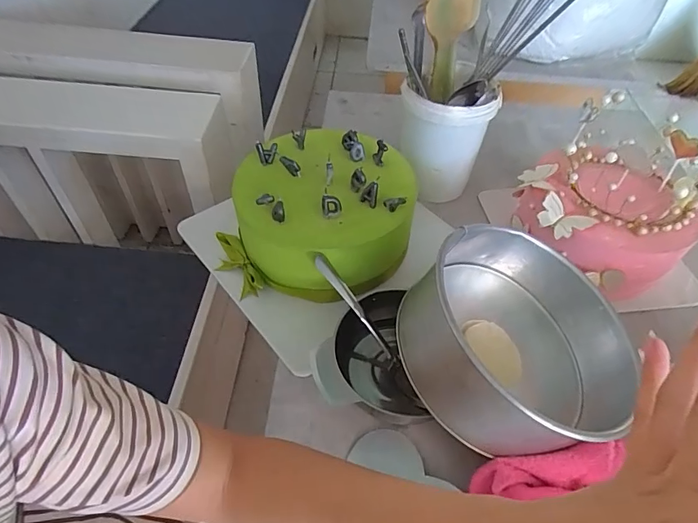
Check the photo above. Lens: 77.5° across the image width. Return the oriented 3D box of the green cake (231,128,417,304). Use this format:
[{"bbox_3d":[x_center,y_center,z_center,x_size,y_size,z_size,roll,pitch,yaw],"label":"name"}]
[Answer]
[{"bbox_3d":[-0.029,-0.061,0.483,0.181,0.097,0.183,2,48,-2],"label":"green cake"}]

